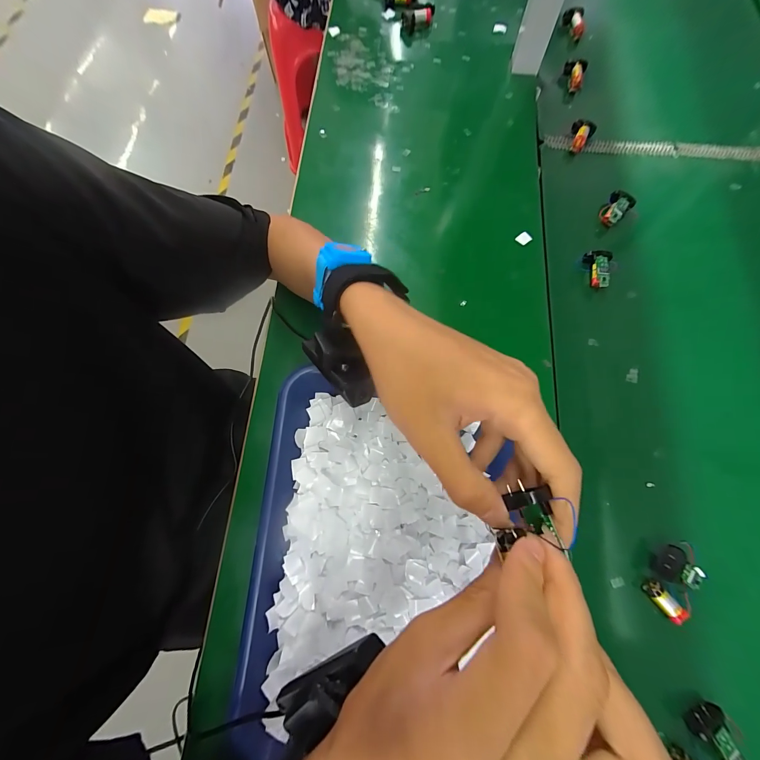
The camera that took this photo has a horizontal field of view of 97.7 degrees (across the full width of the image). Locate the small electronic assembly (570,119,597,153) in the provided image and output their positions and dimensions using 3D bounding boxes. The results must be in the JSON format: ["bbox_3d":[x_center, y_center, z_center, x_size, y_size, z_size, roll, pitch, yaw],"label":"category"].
[{"bbox_3d":[0.293,-0.358,0.491,0.032,0.025,0.042,31,76,8],"label":"small electronic assembly"}]

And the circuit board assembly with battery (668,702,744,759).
[{"bbox_3d":[0.279,0.320,0.287,0.056,0.031,0.052,-18,75,-5],"label":"circuit board assembly with battery"}]

